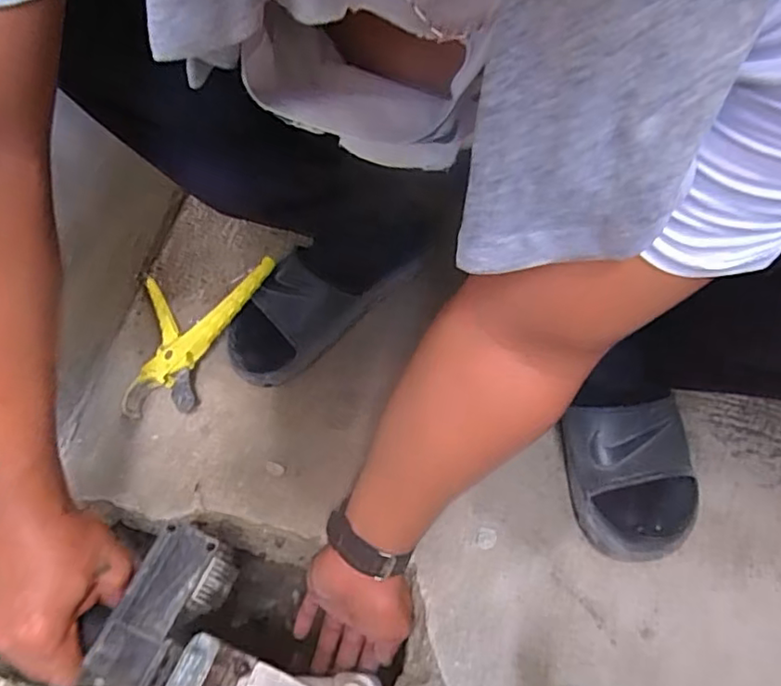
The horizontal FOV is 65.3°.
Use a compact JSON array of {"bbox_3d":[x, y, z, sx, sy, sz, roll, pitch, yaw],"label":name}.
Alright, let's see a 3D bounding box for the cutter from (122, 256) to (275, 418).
[{"bbox_3d":[-0.198,-0.015,0.622,0.155,0.026,0.162,-10,58,19],"label":"cutter"}]

